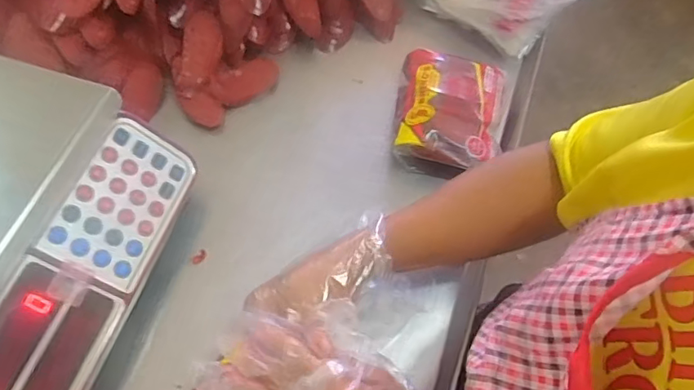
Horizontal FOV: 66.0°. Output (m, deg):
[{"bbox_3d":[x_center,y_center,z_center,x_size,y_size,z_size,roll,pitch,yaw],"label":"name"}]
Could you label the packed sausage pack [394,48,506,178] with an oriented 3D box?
[{"bbox_3d":[0.104,-0.082,0.548,0.106,0.048,0.134,11,61,2],"label":"packed sausage pack"}]

